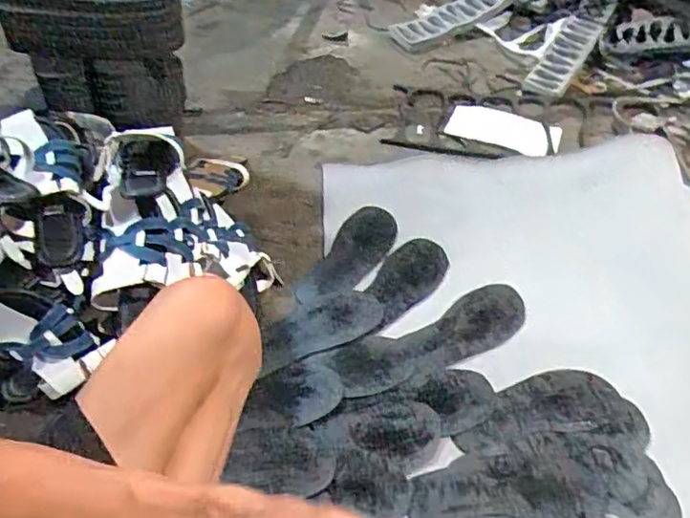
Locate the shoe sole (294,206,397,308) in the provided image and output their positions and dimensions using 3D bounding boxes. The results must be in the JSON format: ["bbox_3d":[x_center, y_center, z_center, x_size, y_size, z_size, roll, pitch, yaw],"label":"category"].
[{"bbox_3d":[0.012,-0.005,1.042,0.099,0.010,0.265,19,49,19],"label":"shoe sole"}]

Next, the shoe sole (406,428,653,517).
[{"bbox_3d":[0.247,0.289,0.763,0.321,0.009,0.116,-7,50,-7],"label":"shoe sole"}]

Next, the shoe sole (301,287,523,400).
[{"bbox_3d":[0.135,0.127,0.915,0.336,0.011,0.106,-21,53,-18],"label":"shoe sole"}]

